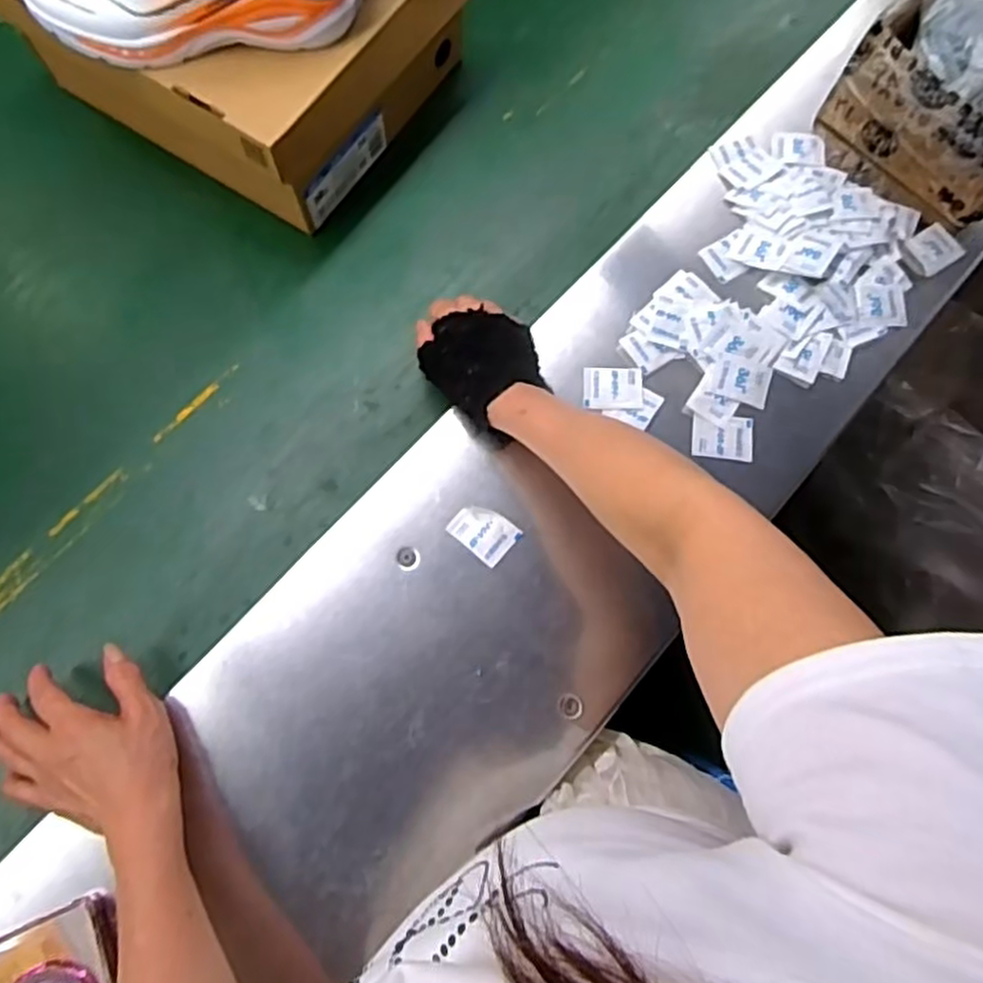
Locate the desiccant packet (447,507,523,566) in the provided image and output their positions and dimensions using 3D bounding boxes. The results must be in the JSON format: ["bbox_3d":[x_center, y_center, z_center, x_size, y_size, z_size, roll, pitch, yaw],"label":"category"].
[{"bbox_3d":[-0.005,0.030,0.529,0.045,0.004,0.034,38,78,12],"label":"desiccant packet"}]

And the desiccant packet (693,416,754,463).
[{"bbox_3d":[0.177,-0.041,0.552,0.045,0.004,0.033,7,73,4],"label":"desiccant packet"}]

